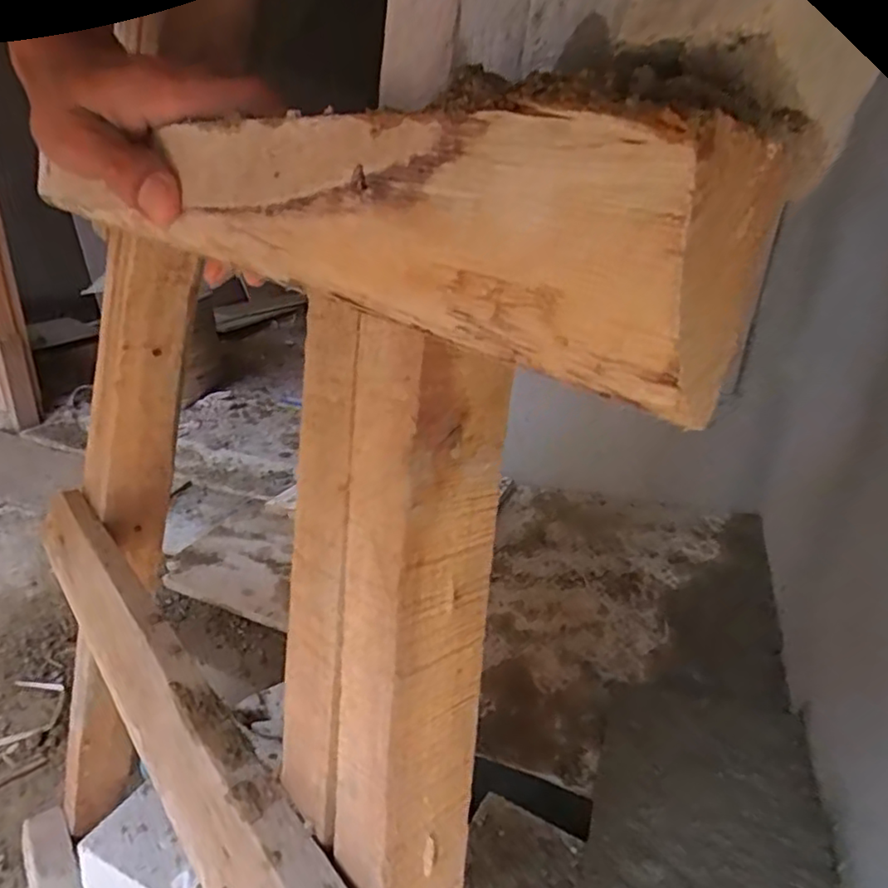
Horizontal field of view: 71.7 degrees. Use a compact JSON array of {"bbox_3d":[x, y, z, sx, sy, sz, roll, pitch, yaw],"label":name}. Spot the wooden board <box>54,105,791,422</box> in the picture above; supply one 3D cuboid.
[{"bbox_3d":[-0.079,-0.090,0.235,0.017,0.056,0.399,-16,29,-38],"label":"wooden board"}]

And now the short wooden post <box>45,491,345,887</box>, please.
[{"bbox_3d":[-0.199,0.135,0.397,0.043,0.049,0.480,-20,31,-36],"label":"short wooden post"}]

